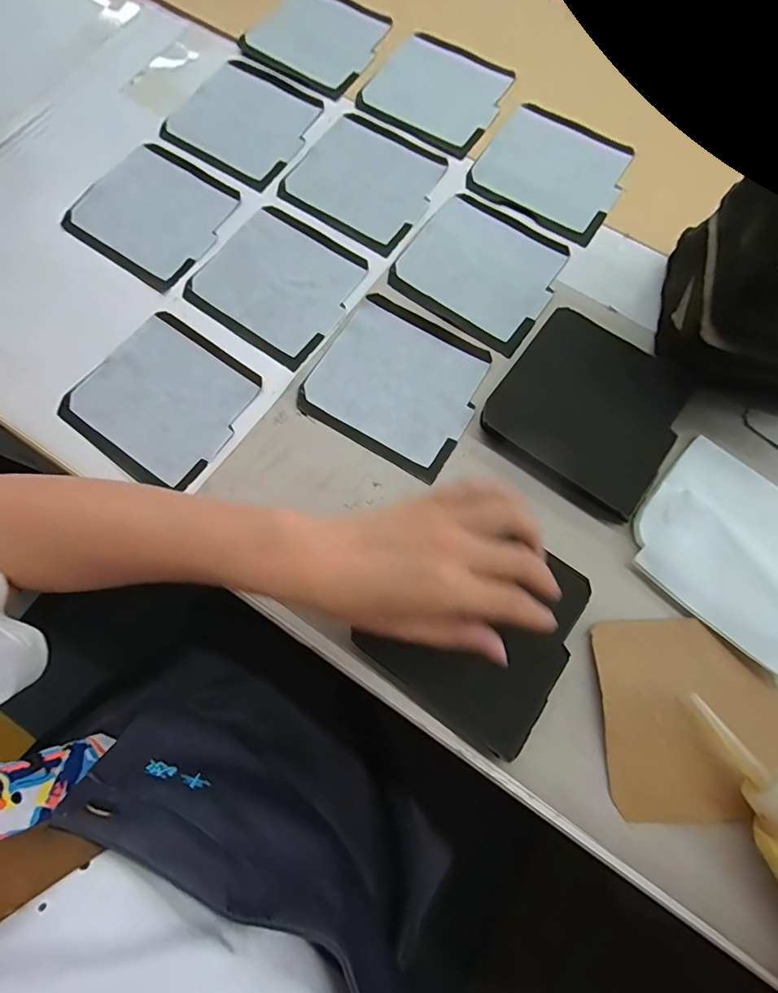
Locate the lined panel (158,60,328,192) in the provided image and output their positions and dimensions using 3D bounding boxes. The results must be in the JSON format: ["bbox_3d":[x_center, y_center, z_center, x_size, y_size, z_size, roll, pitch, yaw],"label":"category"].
[{"bbox_3d":[-0.143,-0.384,0.467,0.132,0.004,0.133,32,79,9],"label":"lined panel"}]

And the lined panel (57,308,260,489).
[{"bbox_3d":[-0.188,-0.081,0.383,0.131,0.008,0.125,35,79,10],"label":"lined panel"}]

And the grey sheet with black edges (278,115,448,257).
[{"bbox_3d":[-0.022,-0.307,0.445,0.133,0.006,0.123,34,79,9],"label":"grey sheet with black edges"}]

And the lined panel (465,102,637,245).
[{"bbox_3d":[0.161,-0.320,0.442,0.132,0.004,0.126,32,79,9],"label":"lined panel"}]

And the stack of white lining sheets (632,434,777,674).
[{"bbox_3d":[0.258,0.038,0.331,0.141,0.028,0.123,43,80,11],"label":"stack of white lining sheets"}]

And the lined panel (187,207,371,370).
[{"bbox_3d":[-0.098,-0.196,0.416,0.133,0.008,0.128,35,79,9],"label":"lined panel"}]

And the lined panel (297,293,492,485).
[{"bbox_3d":[0.009,-0.097,0.386,0.132,0.006,0.127,29,78,8],"label":"lined panel"}]

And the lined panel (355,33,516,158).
[{"bbox_3d":[0.052,-0.416,0.466,0.128,0.013,0.123,33,79,9],"label":"lined panel"}]

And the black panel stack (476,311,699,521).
[{"bbox_3d":[0.162,-0.069,0.370,0.137,0.016,0.140,36,79,10],"label":"black panel stack"}]

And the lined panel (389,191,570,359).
[{"bbox_3d":[0.086,-0.210,0.417,0.134,0.007,0.129,34,79,9],"label":"lined panel"}]

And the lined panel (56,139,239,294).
[{"bbox_3d":[-0.219,-0.270,0.433,0.131,0.010,0.126,35,79,10],"label":"lined panel"}]

